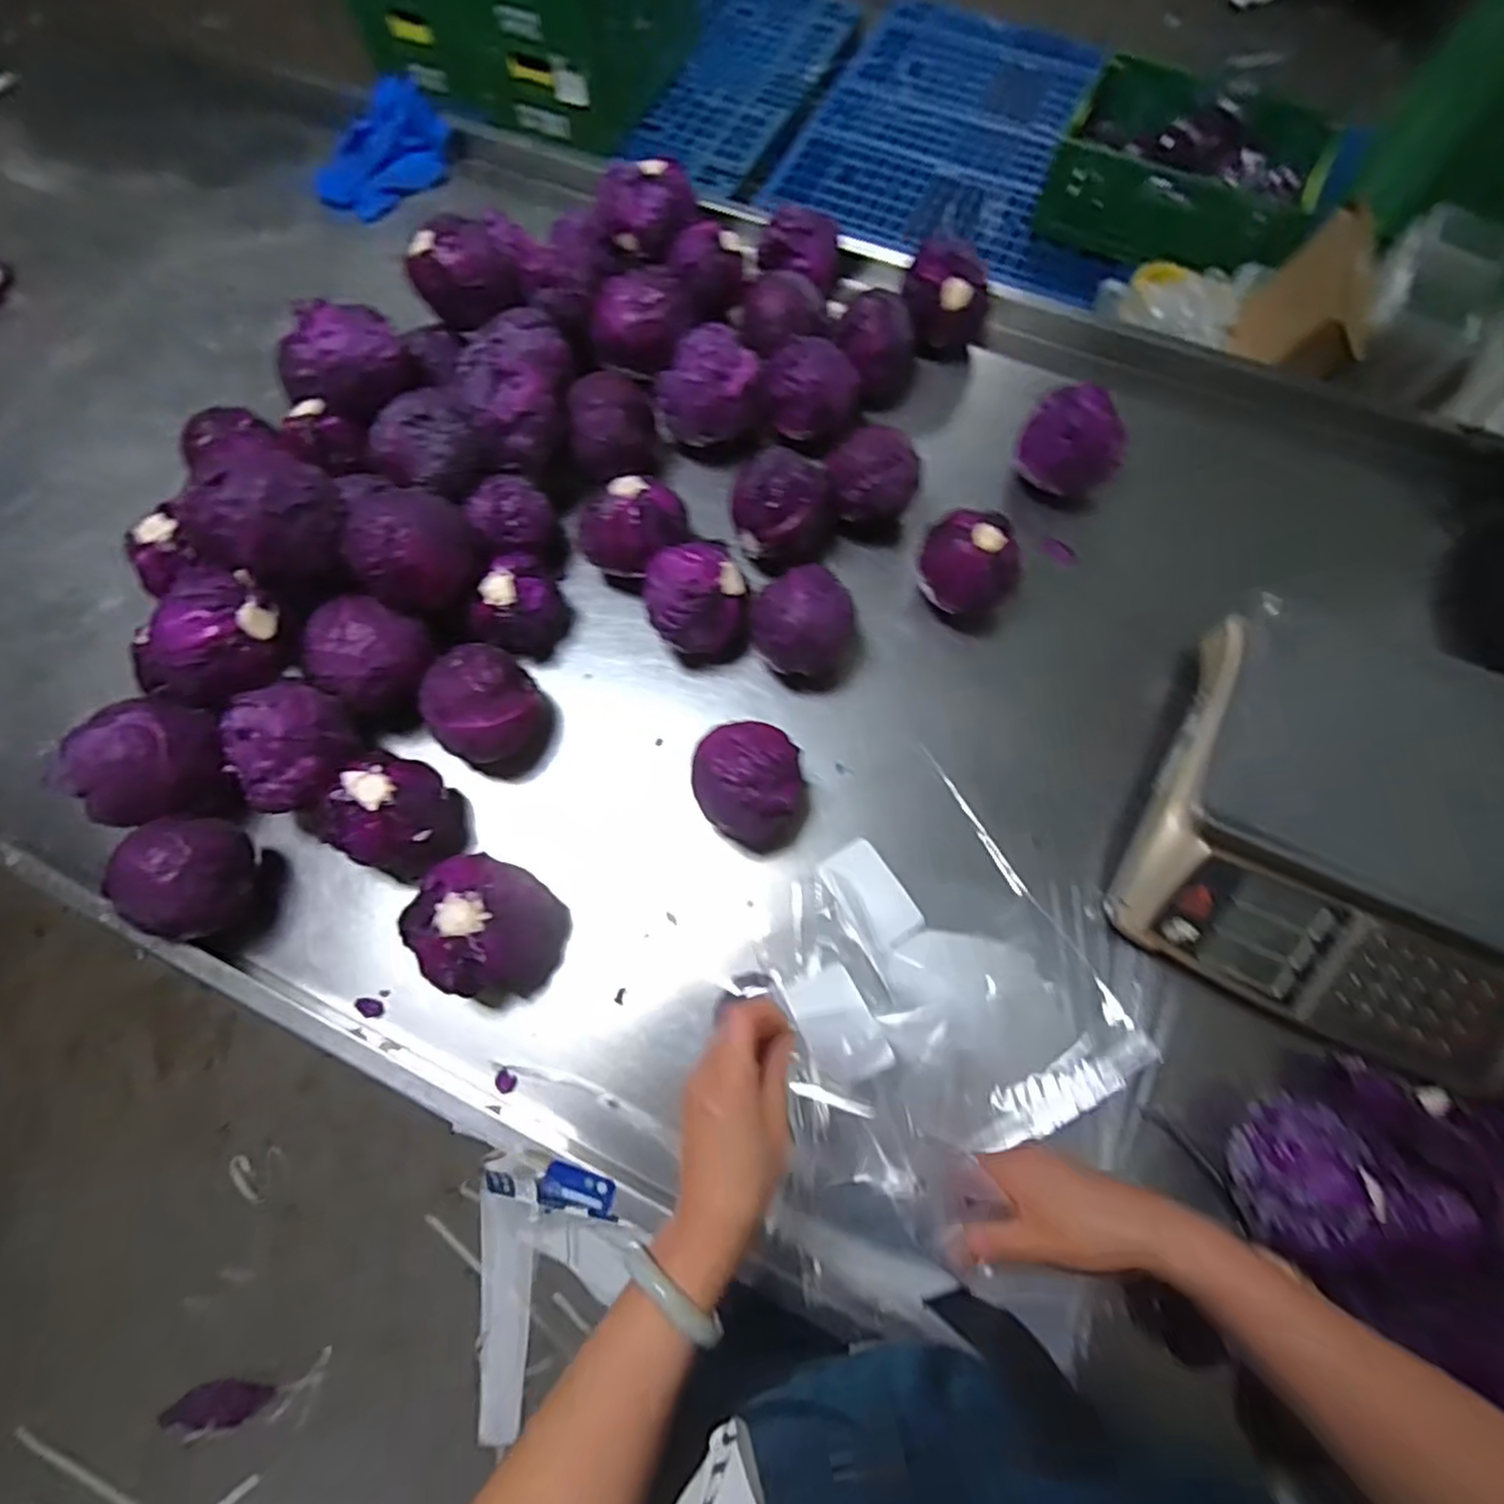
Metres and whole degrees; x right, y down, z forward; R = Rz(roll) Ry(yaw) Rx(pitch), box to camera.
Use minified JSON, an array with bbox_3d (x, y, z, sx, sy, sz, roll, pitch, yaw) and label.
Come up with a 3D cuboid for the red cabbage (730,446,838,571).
[{"bbox_3d":[0.035,-0.257,0.761,0.107,0.096,0.099,0,70,1],"label":"red cabbage"}]

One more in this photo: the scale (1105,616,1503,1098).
[{"bbox_3d":[0.545,0.068,0.627,0.329,0.119,0.346,26,73,10],"label":"scale"}]

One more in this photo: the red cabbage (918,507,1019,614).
[{"bbox_3d":[0.228,-0.201,0.732,0.102,0.084,0.092,22,72,9],"label":"red cabbage"}]

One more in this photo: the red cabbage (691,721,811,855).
[{"bbox_3d":[0.000,0.031,0.665,0.098,0.102,0.105,0,70,1],"label":"red cabbage"}]

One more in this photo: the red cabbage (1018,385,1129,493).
[{"bbox_3d":[0.362,-0.344,0.799,0.111,0.098,0.093,25,72,10],"label":"red cabbage"}]

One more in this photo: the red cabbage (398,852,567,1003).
[{"bbox_3d":[-0.233,0.156,0.626,0.108,0.107,0.108,0,70,1],"label":"red cabbage"}]

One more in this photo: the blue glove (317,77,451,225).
[{"bbox_3d":[-0.517,-0.868,1.018,0.156,0.033,0.258,18,71,8],"label":"blue glove"}]

